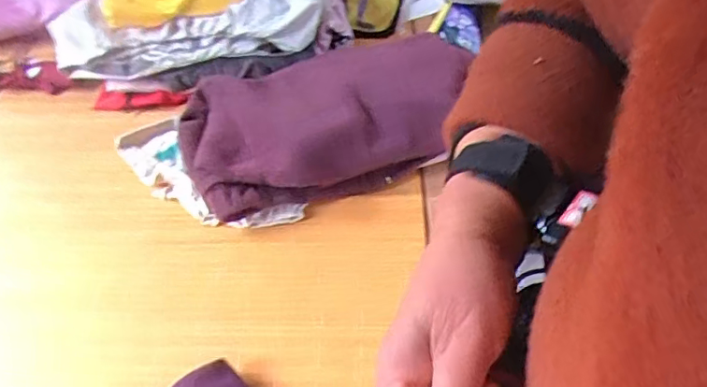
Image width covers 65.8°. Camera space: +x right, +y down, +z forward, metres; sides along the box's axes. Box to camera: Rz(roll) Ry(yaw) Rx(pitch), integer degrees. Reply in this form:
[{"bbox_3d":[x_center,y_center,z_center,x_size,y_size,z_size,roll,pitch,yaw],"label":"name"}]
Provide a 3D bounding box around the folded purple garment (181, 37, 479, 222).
[{"bbox_3d":[-0.029,-0.134,0.890,0.493,0.132,0.282,-21,49,-17],"label":"folded purple garment"}]

